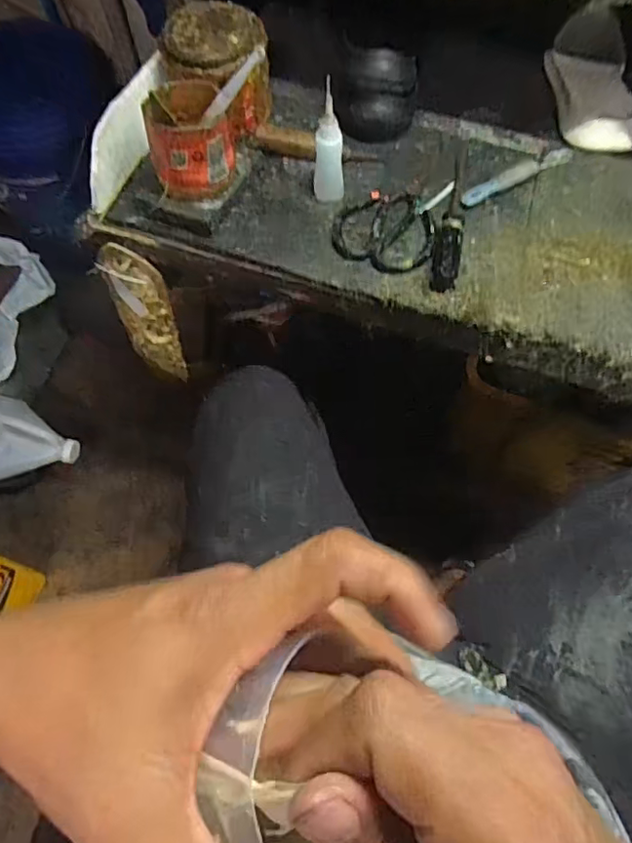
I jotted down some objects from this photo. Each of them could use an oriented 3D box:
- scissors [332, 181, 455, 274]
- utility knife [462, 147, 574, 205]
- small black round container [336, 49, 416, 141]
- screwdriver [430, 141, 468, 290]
[{"bbox_3d":[0.074,-0.206,0.570,0.102,0.011,0.128,17,65,8],"label":"scissors"},{"bbox_3d":[0.216,-0.265,0.598,0.145,0.010,0.024,-27,67,-13],"label":"utility knife"},{"bbox_3d":[0.066,-0.353,0.613,0.087,0.073,0.070,7,64,4],"label":"small black round container"},{"bbox_3d":[0.142,-0.222,0.568,0.028,0.026,0.209,12,65,6],"label":"screwdriver"}]

